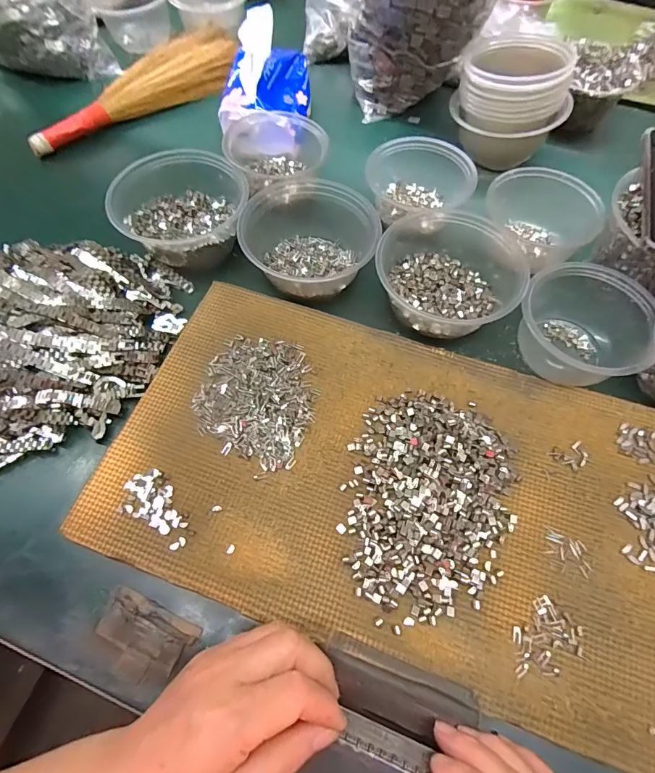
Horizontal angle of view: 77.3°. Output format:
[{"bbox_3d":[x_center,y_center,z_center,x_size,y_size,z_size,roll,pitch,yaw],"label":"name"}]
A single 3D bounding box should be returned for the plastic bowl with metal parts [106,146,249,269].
[{"bbox_3d":[-0.151,-0.186,0.428,0.129,0.066,0.115,-22,67,-10],"label":"plastic bowl with metal parts"}]

